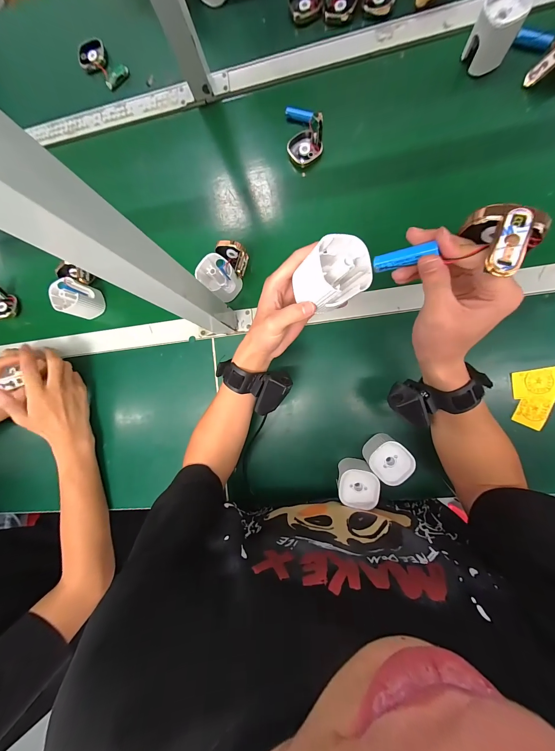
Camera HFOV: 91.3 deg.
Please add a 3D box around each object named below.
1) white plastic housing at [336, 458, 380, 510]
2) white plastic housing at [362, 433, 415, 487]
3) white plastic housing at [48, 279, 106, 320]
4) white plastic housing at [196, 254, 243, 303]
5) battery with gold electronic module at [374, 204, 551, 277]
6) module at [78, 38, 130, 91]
[{"bbox_3d":[0.117,0.161,0.409,0.059,0.063,0.057,-2,86,11],"label":"white plastic housing"},{"bbox_3d":[0.163,0.121,0.405,0.055,0.065,0.053,42,95,10],"label":"white plastic housing"},{"bbox_3d":[-0.368,-0.140,0.503,0.053,0.067,0.060,18,90,11],"label":"white plastic housing"},{"bbox_3d":[-0.097,-0.165,0.455,0.057,0.057,0.051,42,95,10],"label":"white plastic housing"},{"bbox_3d":[0.134,-0.095,0.210,0.110,0.029,0.052,-1,88,33],"label":"battery with gold electronic module"},{"bbox_3d":[-0.346,-0.611,0.533,0.060,0.016,0.110,-42,80,6],"label":"module"}]

